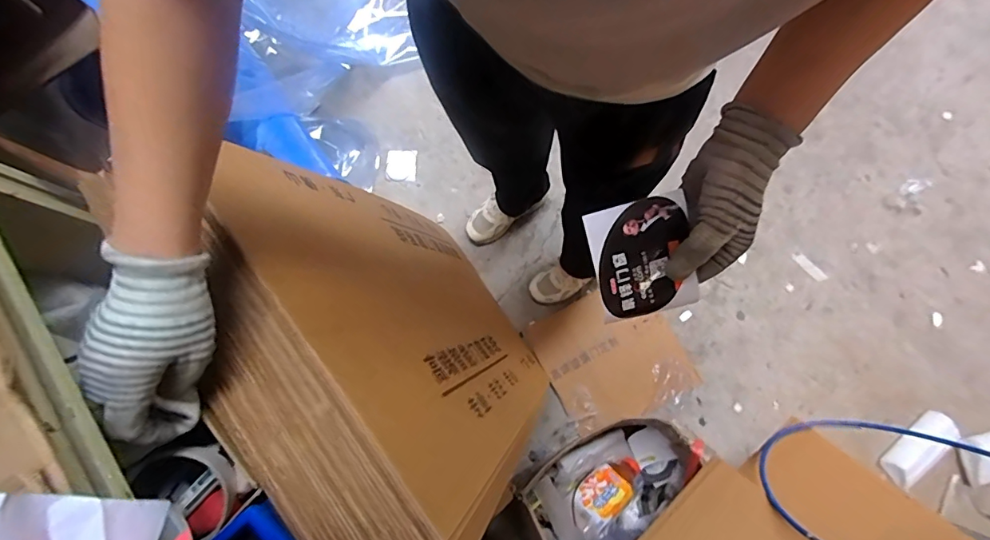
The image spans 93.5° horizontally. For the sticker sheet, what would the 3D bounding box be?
[{"bbox_3d":[0.123,-0.008,0.390,0.081,0.009,0.100,-18,106,-4],"label":"sticker sheet"}]

